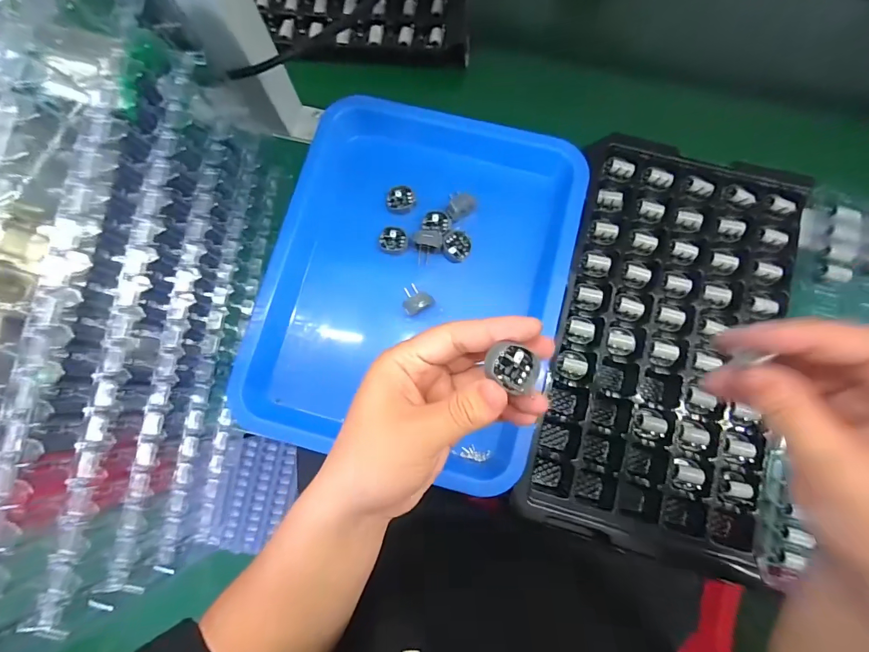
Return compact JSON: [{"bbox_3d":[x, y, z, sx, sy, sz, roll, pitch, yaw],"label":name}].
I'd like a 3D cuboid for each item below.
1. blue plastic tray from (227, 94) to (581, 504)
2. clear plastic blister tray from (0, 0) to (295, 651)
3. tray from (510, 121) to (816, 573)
[{"bbox_3d":[-0.015,-0.044,0.384,0.261,0.045,0.334,13,79,4],"label":"blue plastic tray"},{"bbox_3d":[-0.194,-0.006,0.272,0.046,0.208,0.383,9,79,3],"label":"clear plastic blister tray"},{"bbox_3d":[0.206,0.014,0.369,0.190,0.043,0.352,14,79,4],"label":"tray"}]

